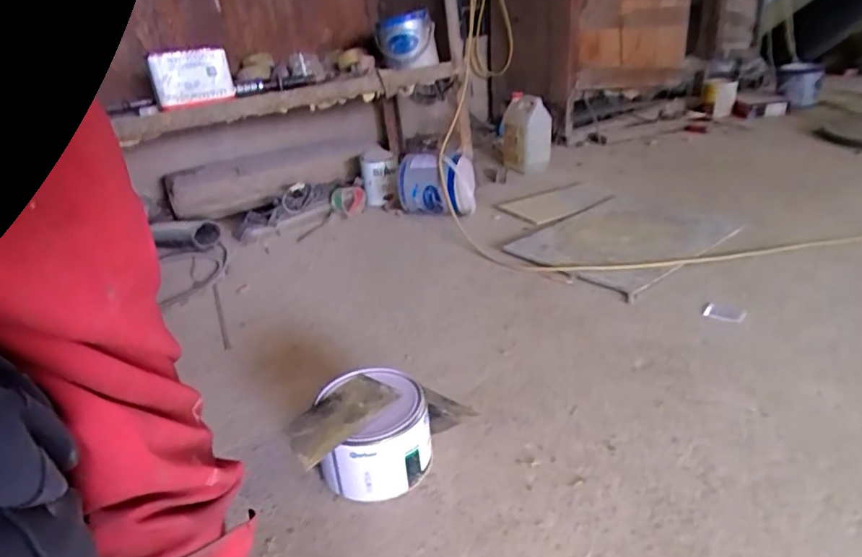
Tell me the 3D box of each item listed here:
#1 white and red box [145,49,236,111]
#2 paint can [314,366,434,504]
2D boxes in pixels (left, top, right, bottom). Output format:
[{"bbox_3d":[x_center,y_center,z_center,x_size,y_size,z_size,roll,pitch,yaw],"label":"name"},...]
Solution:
[{"bbox_3d":[-0.548,-0.457,1.282,0.172,0.122,0.046,-6,13,8],"label":"white and red box"},{"bbox_3d":[-0.065,0.179,0.655,0.124,0.097,0.120,-4,27,2],"label":"paint can"}]

